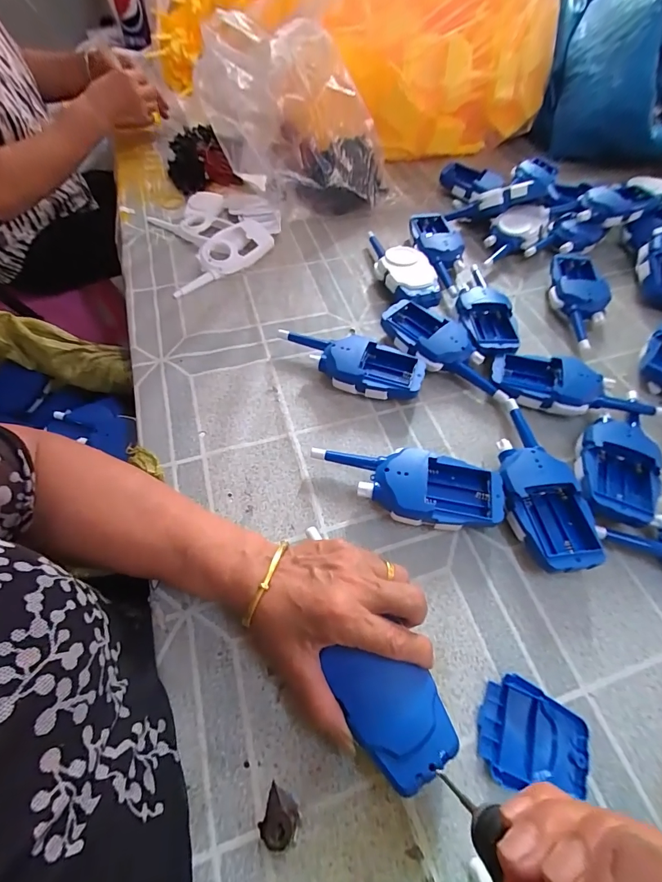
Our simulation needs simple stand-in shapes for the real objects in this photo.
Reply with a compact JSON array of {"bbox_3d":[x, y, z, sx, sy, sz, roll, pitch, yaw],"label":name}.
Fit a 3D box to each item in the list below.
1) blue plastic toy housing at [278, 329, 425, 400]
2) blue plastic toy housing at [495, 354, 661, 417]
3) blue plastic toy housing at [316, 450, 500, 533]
[{"bbox_3d":[0.018,-0.087,0.417,0.168,0.034,0.063,16,61,9],"label":"blue plastic toy housing"},{"bbox_3d":[0.257,-0.056,0.399,0.162,0.036,0.062,18,61,10],"label":"blue plastic toy housing"},{"bbox_3d":[0.064,0.040,0.330,0.159,0.033,0.059,10,60,6],"label":"blue plastic toy housing"}]

